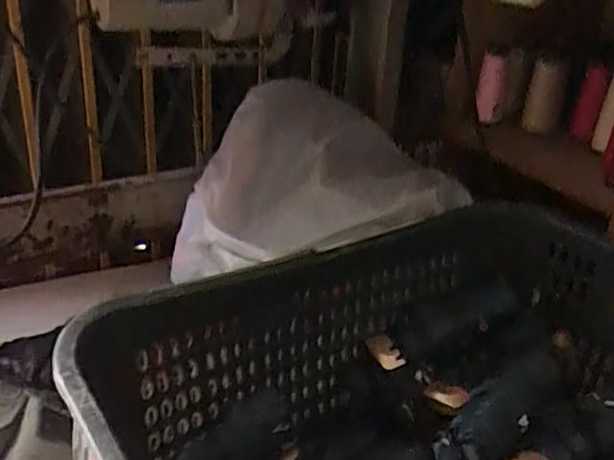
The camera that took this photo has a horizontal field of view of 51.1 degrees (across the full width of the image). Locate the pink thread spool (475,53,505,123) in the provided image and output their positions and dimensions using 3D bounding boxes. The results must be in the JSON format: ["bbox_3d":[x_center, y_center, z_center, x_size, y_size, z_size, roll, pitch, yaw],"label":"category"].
[{"bbox_3d":[0.271,-0.208,0.948,0.037,0.099,0.029,11,28,15],"label":"pink thread spool"}]

